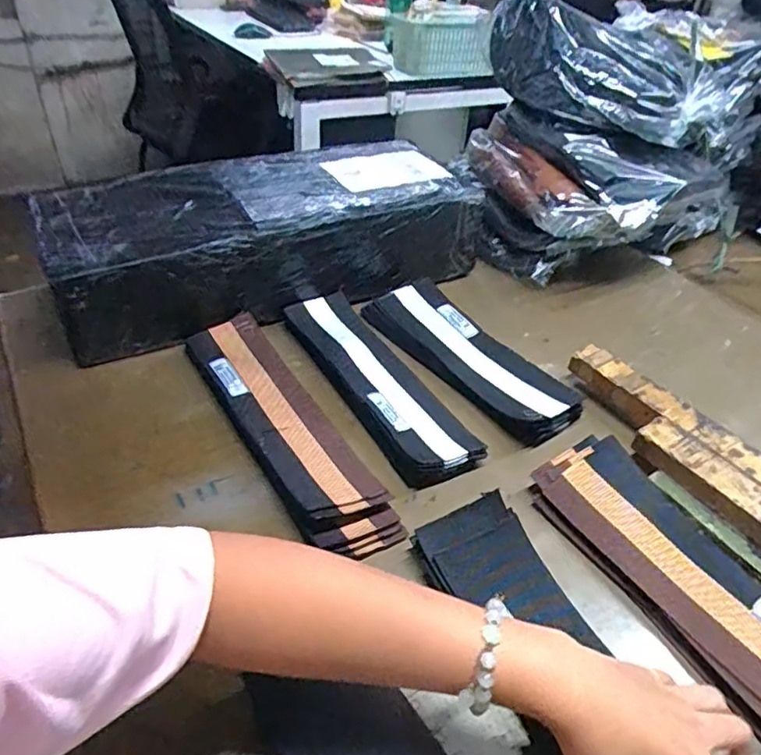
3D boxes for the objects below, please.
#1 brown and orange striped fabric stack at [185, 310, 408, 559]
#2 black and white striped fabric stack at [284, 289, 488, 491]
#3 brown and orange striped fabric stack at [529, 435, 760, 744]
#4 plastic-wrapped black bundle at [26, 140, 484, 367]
[{"bbox_3d":[-0.091,0.040,0.583,0.091,0.029,0.331,-19,45,-25],"label":"brown and orange striped fabric stack"},{"bbox_3d":[-0.005,0.000,0.646,0.092,0.040,0.298,-16,43,-22],"label":"black and white striped fabric stack"},{"bbox_3d":[0.244,0.165,0.460,0.095,0.035,0.296,-19,44,-25],"label":"brown and orange striped fabric stack"},{"bbox_3d":[-0.131,-0.185,0.776,0.528,0.127,0.222,-14,42,-20],"label":"plastic-wrapped black bundle"}]

